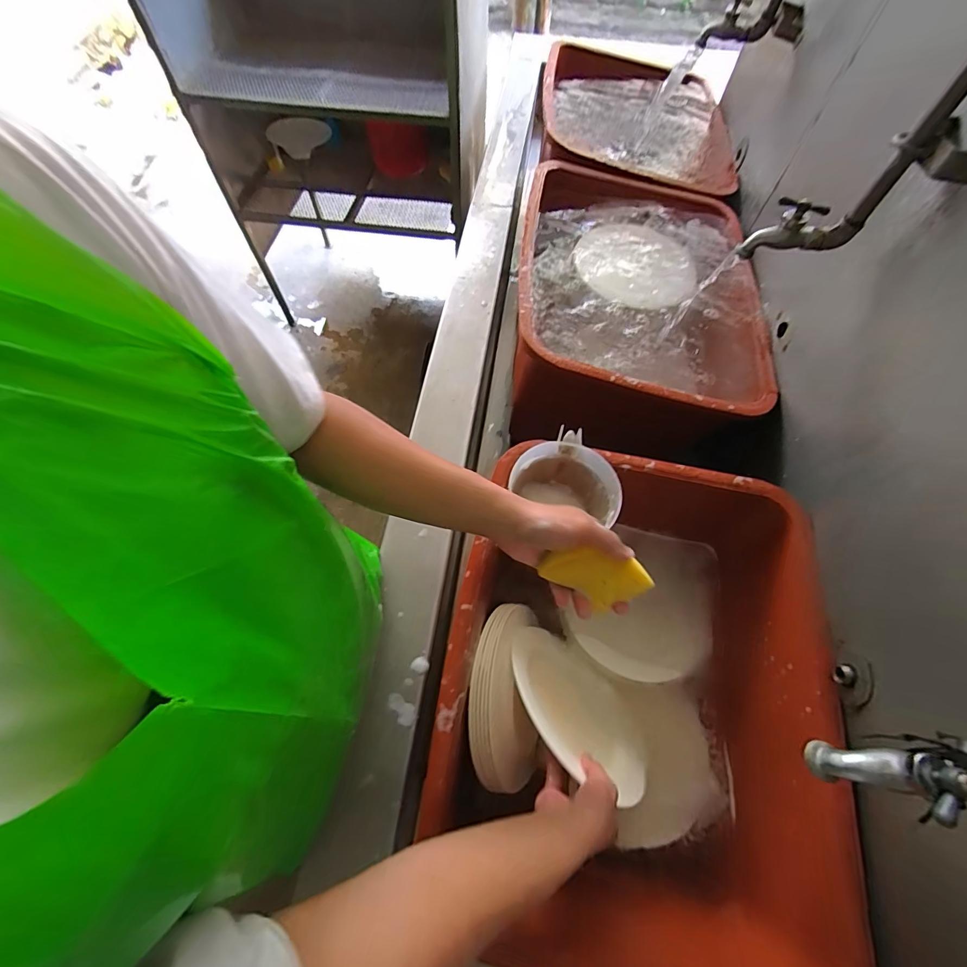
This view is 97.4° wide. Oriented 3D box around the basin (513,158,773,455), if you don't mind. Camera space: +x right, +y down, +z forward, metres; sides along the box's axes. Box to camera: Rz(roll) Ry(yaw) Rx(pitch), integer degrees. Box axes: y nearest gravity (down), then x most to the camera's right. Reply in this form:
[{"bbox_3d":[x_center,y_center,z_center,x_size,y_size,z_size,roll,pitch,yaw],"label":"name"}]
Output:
[{"bbox_3d":[0.282,-0.345,0.845,0.433,0.224,0.554,6,64,1],"label":"basin"}]

